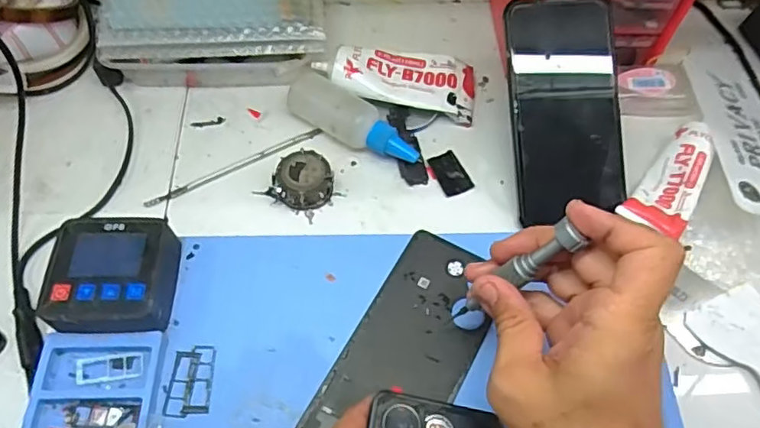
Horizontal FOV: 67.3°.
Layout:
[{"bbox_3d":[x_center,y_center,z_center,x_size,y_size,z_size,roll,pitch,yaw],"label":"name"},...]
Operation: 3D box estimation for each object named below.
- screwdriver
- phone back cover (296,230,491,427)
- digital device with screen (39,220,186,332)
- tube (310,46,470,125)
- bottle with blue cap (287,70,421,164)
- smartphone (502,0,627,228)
[{"bbox_3d":[0.070,0.039,0.324,0.015,0.112,0.016,10,55,-26],"label":"screwdriver"},{"bbox_3d":[0.020,0.084,0.358,0.072,0.004,0.156,25,62,15],"label":"phone back cover"},{"bbox_3d":[-0.166,0.043,0.360,0.067,0.035,0.073,-1,60,-1],"label":"digital device with screen"},{"bbox_3d":[0.013,-0.107,0.457,0.125,0.034,0.056,4,61,2],"label":"tube"},{"bbox_3d":[-0.020,-0.069,0.432,0.109,0.035,0.037,35,66,18],"label":"bottle with blue cap"},{"bbox_3d":[0.134,-0.076,0.413,0.078,0.010,0.157,-5,91,1],"label":"smartphone"}]

